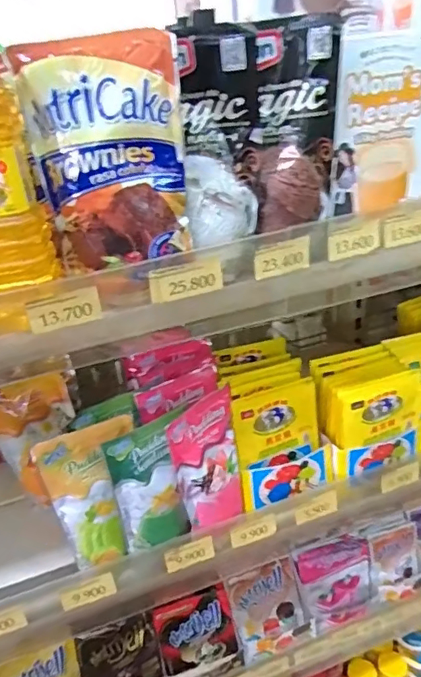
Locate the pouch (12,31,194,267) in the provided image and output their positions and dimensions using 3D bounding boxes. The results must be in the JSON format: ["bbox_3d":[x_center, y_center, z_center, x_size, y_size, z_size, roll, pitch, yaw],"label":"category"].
[{"bbox_3d":[-0.073,-0.132,0.374,0.104,0.152,0.035,-11,27,-9],"label":"pouch"}]

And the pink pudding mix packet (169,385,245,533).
[{"bbox_3d":[-0.002,0.127,0.527,0.083,0.137,0.013,-19,18,-39],"label":"pink pudding mix packet"}]

